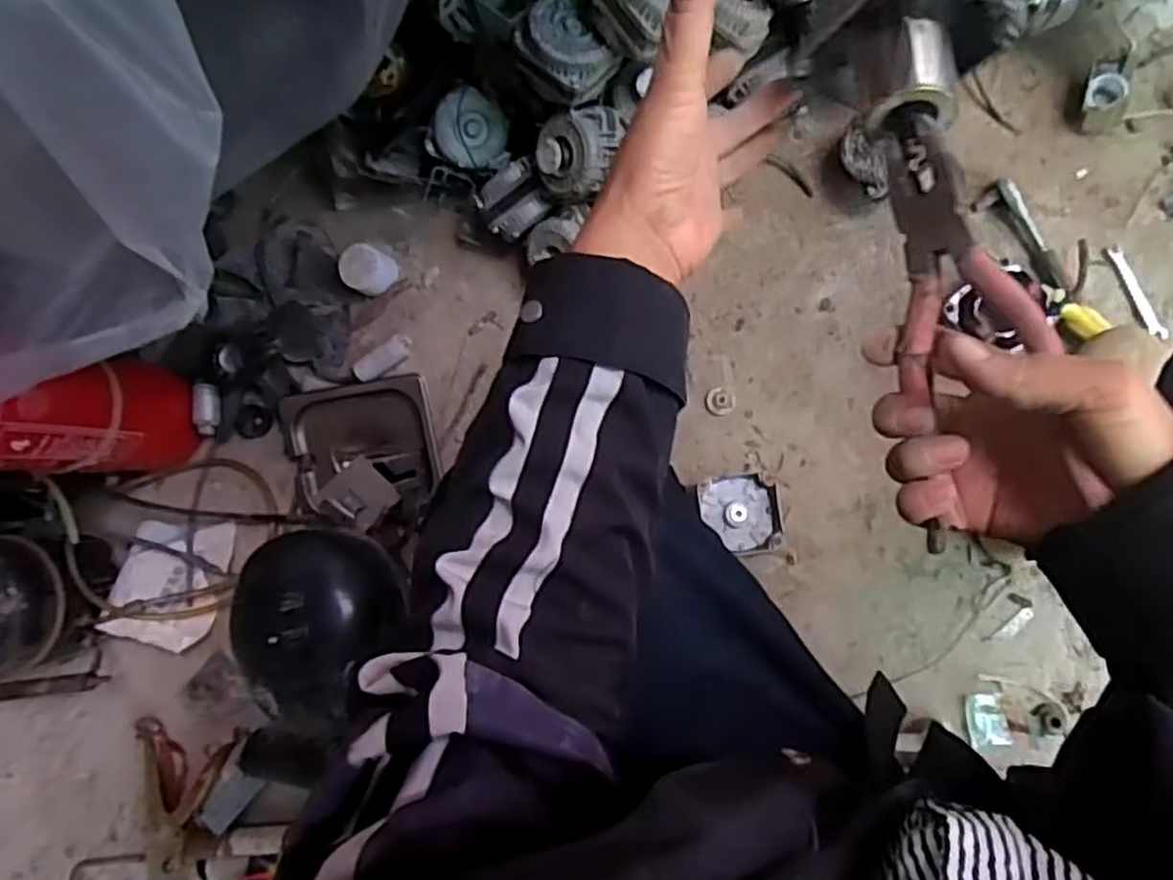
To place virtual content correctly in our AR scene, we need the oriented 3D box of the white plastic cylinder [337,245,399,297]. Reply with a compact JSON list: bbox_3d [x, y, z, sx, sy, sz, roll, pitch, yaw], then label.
[{"bbox_3d":[-0.246,-0.192,0.865,0.057,0.046,0.054,-1,85,8],"label":"white plastic cylinder"}]

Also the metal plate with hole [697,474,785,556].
[{"bbox_3d":[0.161,0.078,0.802,0.082,0.013,0.082,-5,85,8],"label":"metal plate with hole"}]

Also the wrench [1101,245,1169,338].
[{"bbox_3d":[0.547,-0.147,0.764,0.019,0.006,0.103,-24,82,6],"label":"wrench"}]

